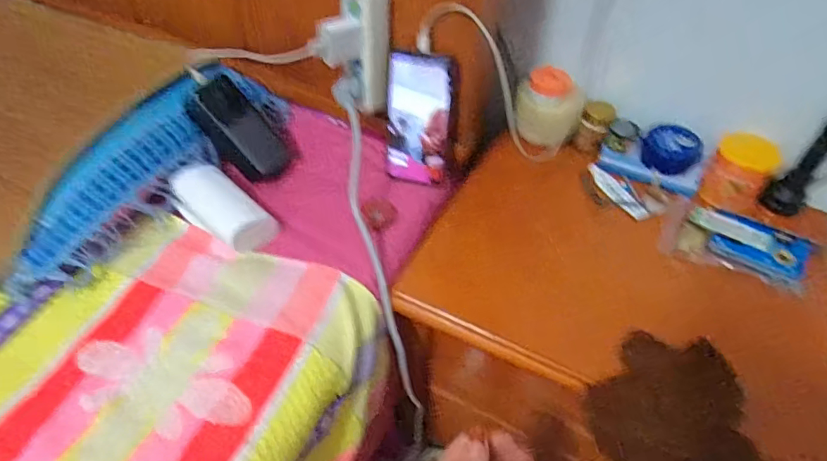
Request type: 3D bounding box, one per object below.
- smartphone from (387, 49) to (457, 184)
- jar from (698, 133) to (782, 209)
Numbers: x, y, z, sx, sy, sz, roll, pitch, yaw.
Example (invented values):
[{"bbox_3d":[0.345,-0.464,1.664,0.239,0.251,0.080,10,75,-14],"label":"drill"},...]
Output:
[{"bbox_3d":[0.008,-0.133,0.622,0.081,0.155,0.015,12,33,17],"label":"smartphone"},{"bbox_3d":[0.420,-0.076,0.668,0.072,0.076,0.068,1,48,-1],"label":"jar"}]

